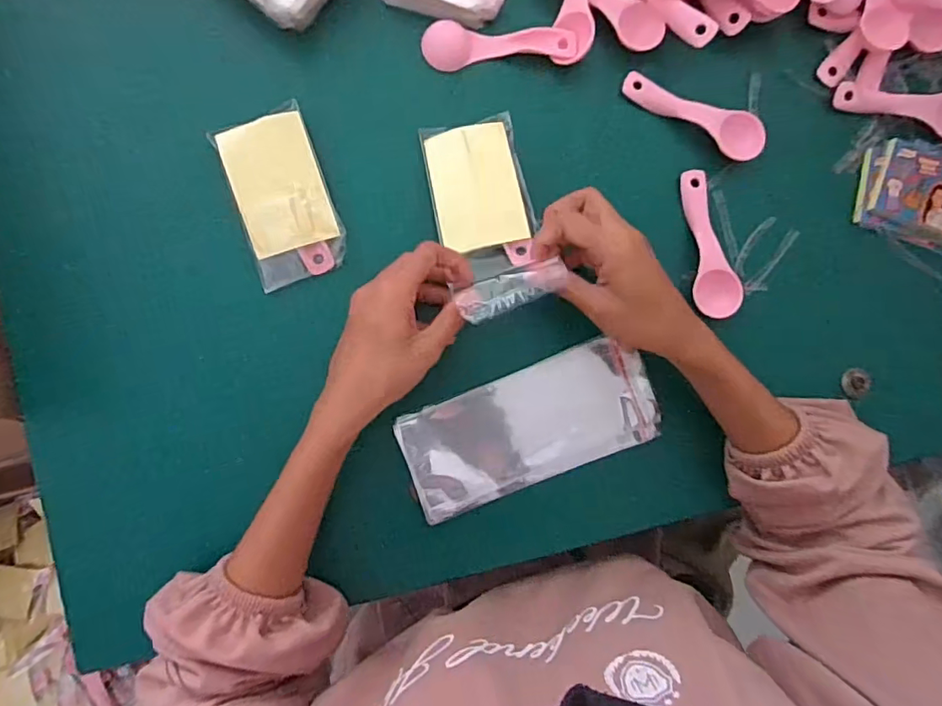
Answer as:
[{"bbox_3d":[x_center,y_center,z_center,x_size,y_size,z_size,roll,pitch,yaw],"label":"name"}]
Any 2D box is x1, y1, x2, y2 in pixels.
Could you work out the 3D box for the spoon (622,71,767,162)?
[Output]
[{"bbox_3d":[0.168,-0.179,0.409,0.112,0.020,0.034,24,87,-5],"label":"spoon"}]

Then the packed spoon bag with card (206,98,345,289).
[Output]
[{"bbox_3d":[-0.133,-0.109,0.378,0.064,0.010,0.114,-20,97,-7],"label":"packed spoon bag with card"}]

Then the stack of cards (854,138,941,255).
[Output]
[{"bbox_3d":[0.368,-0.123,0.425,0.115,0.015,0.084,19,87,-5],"label":"stack of cards"}]

